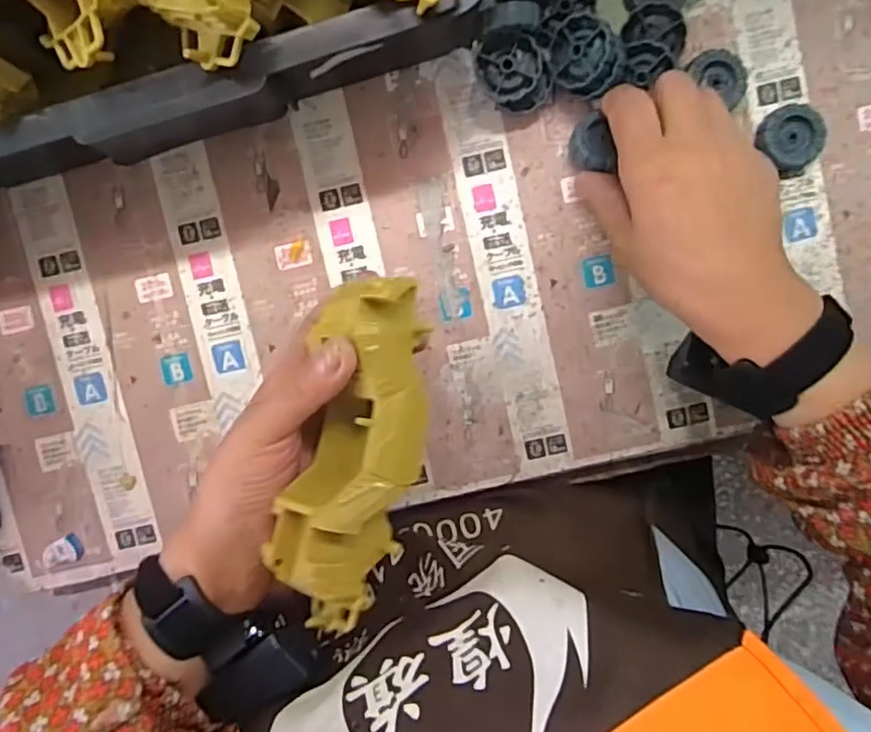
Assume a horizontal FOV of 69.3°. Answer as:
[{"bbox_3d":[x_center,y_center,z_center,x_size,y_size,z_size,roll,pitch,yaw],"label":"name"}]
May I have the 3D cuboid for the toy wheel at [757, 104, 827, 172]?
[{"bbox_3d":[0.223,-0.144,0.394,0.038,0.015,0.039,0,95,2],"label":"toy wheel"}]

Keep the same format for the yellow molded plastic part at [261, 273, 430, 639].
[{"bbox_3d":[-0.039,0.042,0.316,0.062,0.047,0.171,11,85,1],"label":"yellow molded plastic part"}]

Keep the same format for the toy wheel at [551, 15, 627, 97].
[{"bbox_3d":[0.092,-0.186,0.377,0.038,0.018,0.042,-44,71,41],"label":"toy wheel"}]

